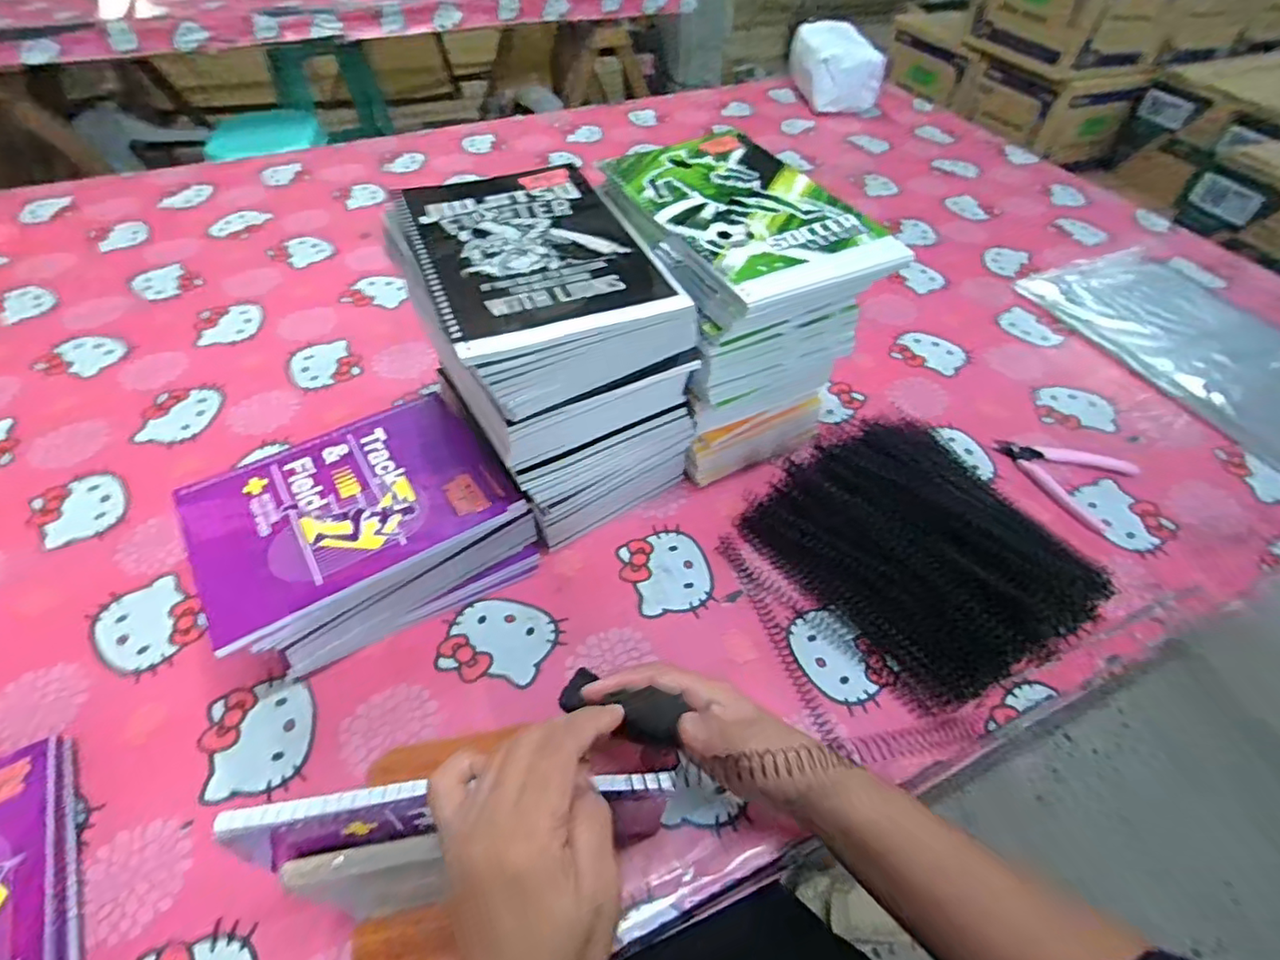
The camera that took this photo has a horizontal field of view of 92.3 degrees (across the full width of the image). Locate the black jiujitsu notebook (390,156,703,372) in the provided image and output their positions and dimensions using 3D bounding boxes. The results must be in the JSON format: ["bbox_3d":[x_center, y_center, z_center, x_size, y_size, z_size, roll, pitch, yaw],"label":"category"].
[{"bbox_3d":[-0.075,-0.158,0.421,0.148,0.015,0.203,-19,52,-17],"label":"black jiujitsu notebook"}]

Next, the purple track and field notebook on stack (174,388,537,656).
[{"bbox_3d":[-0.214,0.014,0.452,0.205,0.016,0.141,-29,55,-24],"label":"purple track and field notebook on stack"}]

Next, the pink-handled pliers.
[{"bbox_3d":[0.408,-0.010,0.601,0.114,0.012,0.096,34,56,25],"label":"pink-handled pliers"}]

